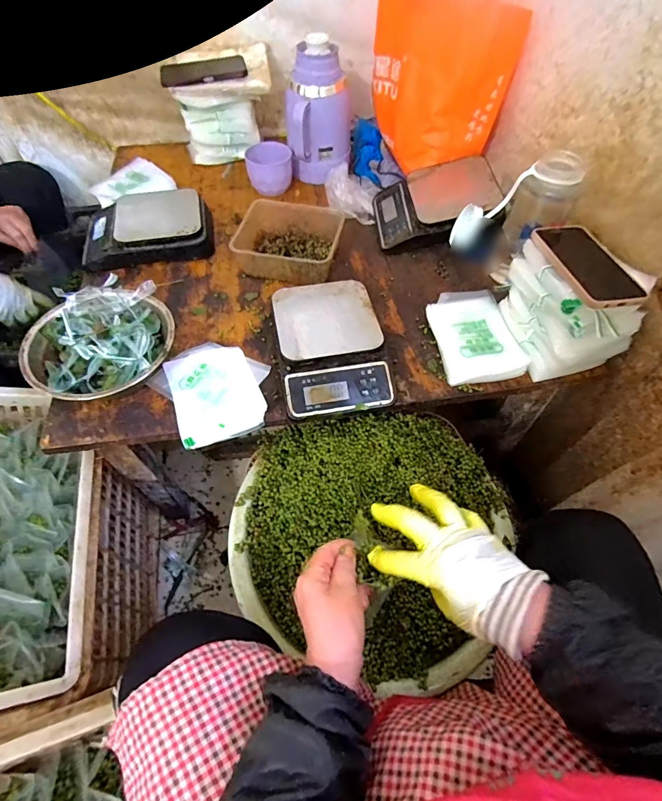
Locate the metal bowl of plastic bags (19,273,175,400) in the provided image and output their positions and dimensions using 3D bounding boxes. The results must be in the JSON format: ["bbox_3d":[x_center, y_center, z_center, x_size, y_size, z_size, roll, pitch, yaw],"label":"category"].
[{"bbox_3d":[-0.317,-0.080,0.568,0.188,0.081,0.177,0,57,0],"label":"metal bowl of plastic bags"}]

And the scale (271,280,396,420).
[{"bbox_3d":[-0.001,-0.083,0.588,0.146,0.047,0.209,-8,58,-6],"label":"scale"}]

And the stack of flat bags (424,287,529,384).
[{"bbox_3d":[0.218,-0.097,0.615,0.114,0.037,0.151,-8,58,-6],"label":"stack of flat bags"}]

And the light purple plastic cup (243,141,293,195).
[{"bbox_3d":[-0.126,-0.476,0.838,0.094,0.067,0.085,-4,57,-3],"label":"light purple plastic cup"}]

